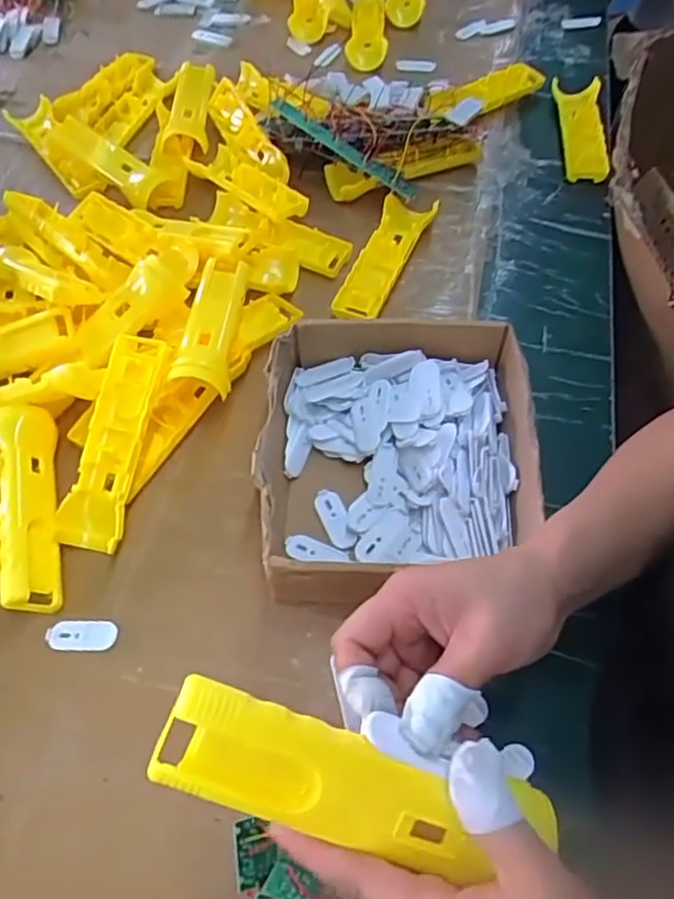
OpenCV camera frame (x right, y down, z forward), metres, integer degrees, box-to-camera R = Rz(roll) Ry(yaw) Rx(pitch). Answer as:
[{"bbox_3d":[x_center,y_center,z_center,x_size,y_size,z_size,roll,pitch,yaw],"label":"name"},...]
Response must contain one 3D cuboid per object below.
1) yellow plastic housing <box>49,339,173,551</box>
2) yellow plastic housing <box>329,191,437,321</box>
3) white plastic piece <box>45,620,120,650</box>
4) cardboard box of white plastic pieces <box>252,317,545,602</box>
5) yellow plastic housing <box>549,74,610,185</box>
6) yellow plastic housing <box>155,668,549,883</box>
[{"bbox_3d":[-0.166,-0.006,0.494,0.049,0.025,0.165,12,83,14],"label":"yellow plastic housing"},{"bbox_3d":[0.044,-0.184,0.617,0.046,0.015,0.154,28,68,2],"label":"yellow plastic housing"},{"bbox_3d":[-0.179,0.130,0.453,0.051,0.005,0.020,-1,57,4],"label":"white plastic piece"},{"bbox_3d":[0.041,-0.001,0.472,0.191,0.064,0.206,-2,57,3],"label":"cardboard box of white plastic pieces"},{"bbox_3d":[0.271,-0.358,0.717,0.047,0.013,0.153,-1,70,5],"label":"yellow plastic housing"},{"bbox_3d":[0.008,0.135,0.257,0.156,0.021,0.038,22,55,-6],"label":"yellow plastic housing"}]

